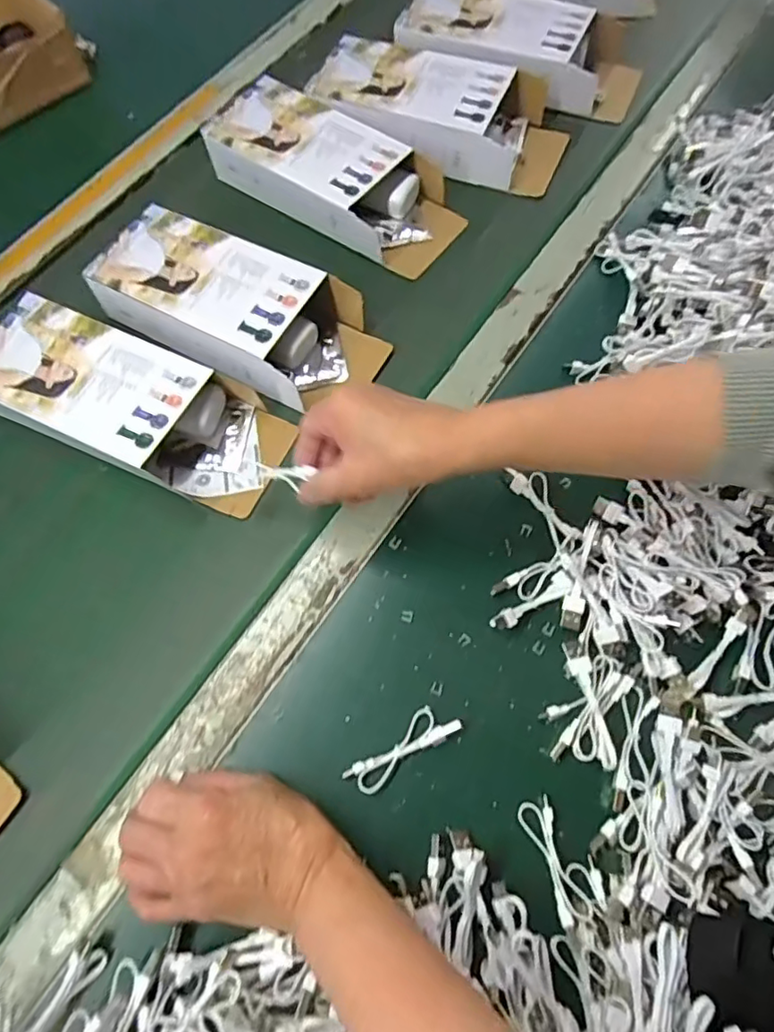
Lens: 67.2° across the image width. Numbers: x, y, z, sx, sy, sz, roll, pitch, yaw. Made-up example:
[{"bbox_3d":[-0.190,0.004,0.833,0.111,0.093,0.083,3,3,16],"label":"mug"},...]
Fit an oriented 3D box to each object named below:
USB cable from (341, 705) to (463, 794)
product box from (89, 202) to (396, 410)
[{"bbox_3d":[0.010,0.148,0.371,0.078,0.011,0.023,-33,76,-11],"label":"USB cable"},{"bbox_3d":[-0.128,-0.181,0.503,0.249,0.049,0.106,29,74,8],"label":"product box"}]

